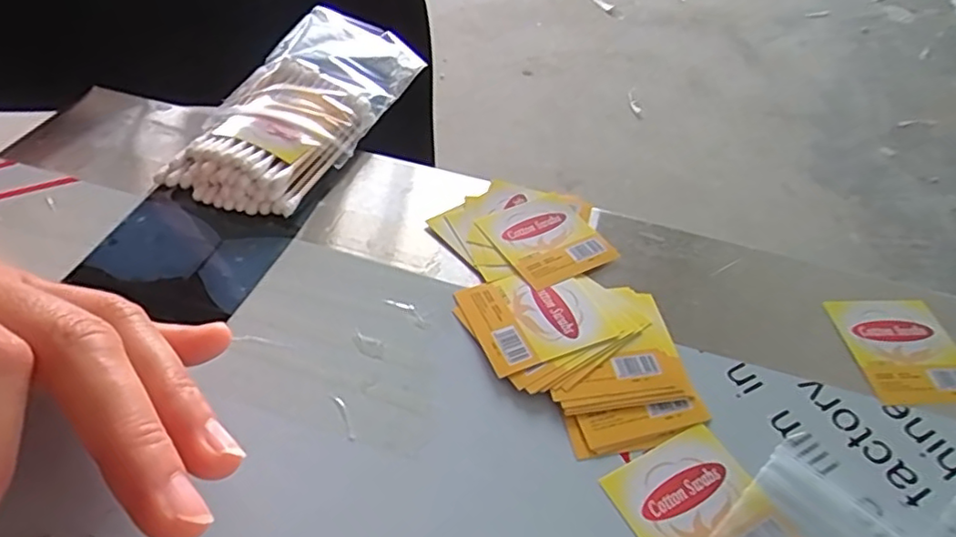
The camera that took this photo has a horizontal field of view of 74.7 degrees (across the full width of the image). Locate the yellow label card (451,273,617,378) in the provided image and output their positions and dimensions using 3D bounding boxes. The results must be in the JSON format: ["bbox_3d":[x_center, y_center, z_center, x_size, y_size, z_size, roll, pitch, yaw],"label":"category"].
[{"bbox_3d":[0.019,0.016,0.213,0.043,0.004,0.039,-17,46,-17],"label":"yellow label card"}]

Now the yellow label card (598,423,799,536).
[{"bbox_3d":[0.061,0.067,0.170,0.039,0.004,0.043,-18,52,-21],"label":"yellow label card"}]

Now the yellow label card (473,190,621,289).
[{"bbox_3d":[0.026,-0.012,0.241,0.039,0.004,0.042,-23,54,-24],"label":"yellow label card"}]

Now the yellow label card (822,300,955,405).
[{"bbox_3d":[0.148,0.028,0.217,0.039,0.006,0.040,1,50,-1],"label":"yellow label card"}]

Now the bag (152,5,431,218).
[{"bbox_3d":[-0.076,-0.075,0.279,0.061,0.019,0.134,19,49,11],"label":"bag"}]

